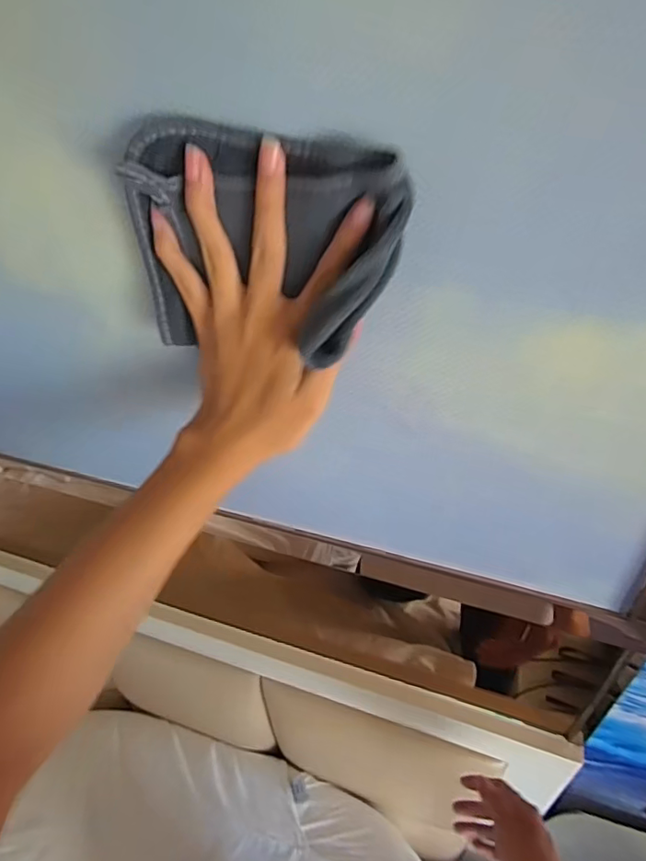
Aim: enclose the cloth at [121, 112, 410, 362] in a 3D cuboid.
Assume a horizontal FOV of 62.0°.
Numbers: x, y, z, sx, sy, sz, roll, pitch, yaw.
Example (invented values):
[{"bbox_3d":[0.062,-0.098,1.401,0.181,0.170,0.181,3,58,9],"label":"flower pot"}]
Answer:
[{"bbox_3d":[-0.034,-0.093,0.282,0.155,0.110,0.037,17,45,22],"label":"cloth"}]

